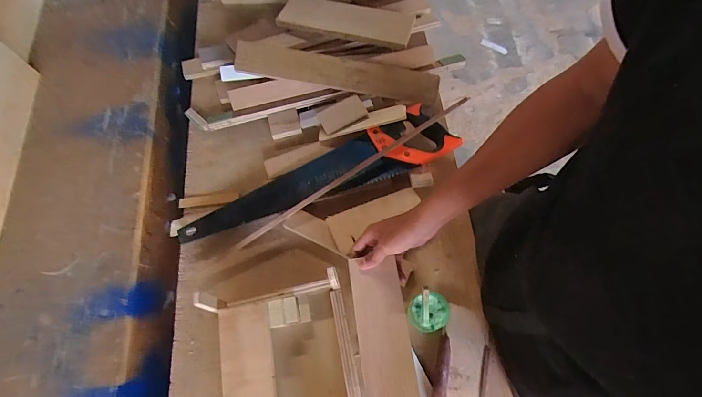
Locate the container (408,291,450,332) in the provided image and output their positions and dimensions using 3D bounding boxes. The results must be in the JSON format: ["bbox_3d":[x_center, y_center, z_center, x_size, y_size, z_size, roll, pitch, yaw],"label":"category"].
[{"bbox_3d":[0.124,0.182,0.570,0.063,0.039,0.058,-1,70,2],"label":"container"}]

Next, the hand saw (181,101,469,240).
[{"bbox_3d":[-0.064,-0.040,0.661,0.527,0.044,0.116,-22,70,-6],"label":"hand saw"}]

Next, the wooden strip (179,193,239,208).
[{"bbox_3d":[-0.271,0.003,0.673,0.114,0.007,0.021,-6,70,0],"label":"wooden strip"}]

